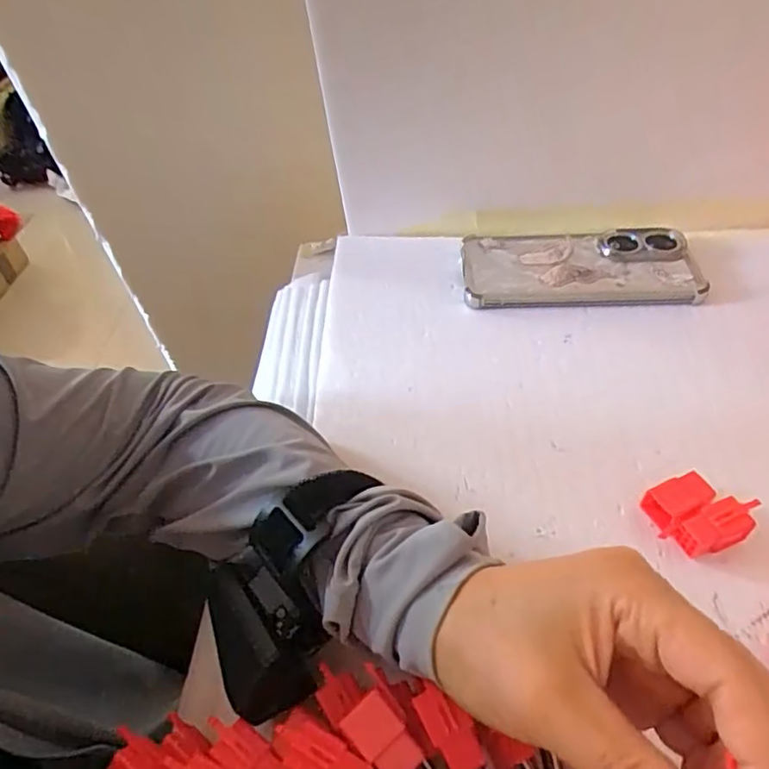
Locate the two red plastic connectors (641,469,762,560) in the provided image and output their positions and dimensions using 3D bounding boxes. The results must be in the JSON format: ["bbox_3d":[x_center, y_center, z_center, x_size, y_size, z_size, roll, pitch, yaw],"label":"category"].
[{"bbox_3d":[0.156,0.064,0.302,0.040,0.022,0.037,-16,50,-8],"label":"two red plastic connectors"}]

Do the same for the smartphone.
[{"bbox_3d":[0.139,-0.085,0.438,0.160,0.013,0.074,-1,49,5],"label":"smartphone"}]

